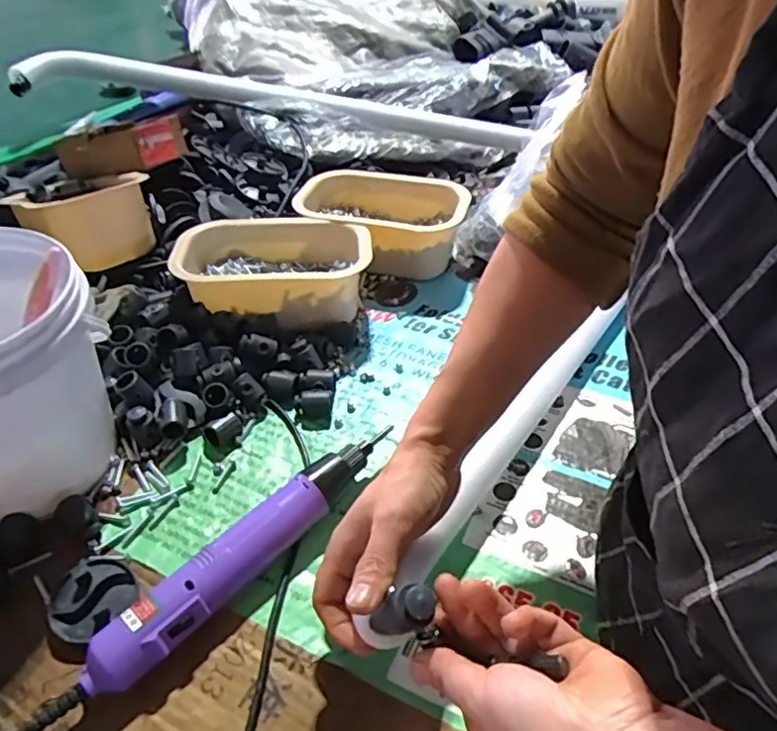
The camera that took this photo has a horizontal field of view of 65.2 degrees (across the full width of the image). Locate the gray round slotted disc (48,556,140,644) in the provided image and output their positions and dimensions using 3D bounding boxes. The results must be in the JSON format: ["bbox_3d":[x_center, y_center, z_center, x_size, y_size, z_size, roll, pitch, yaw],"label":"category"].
[{"bbox_3d":[-0.202,0.160,0.420,0.058,0.024,0.056,1,42,-1],"label":"gray round slotted disc"}]

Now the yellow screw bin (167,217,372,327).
[{"bbox_3d":[-0.124,-0.104,0.659,0.198,0.063,0.130,-4,42,-7],"label":"yellow screw bin"}]

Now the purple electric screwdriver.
[{"bbox_3d":[-0.095,0.126,0.448,0.046,0.041,0.274,31,49,29],"label":"purple electric screwdriver"}]

